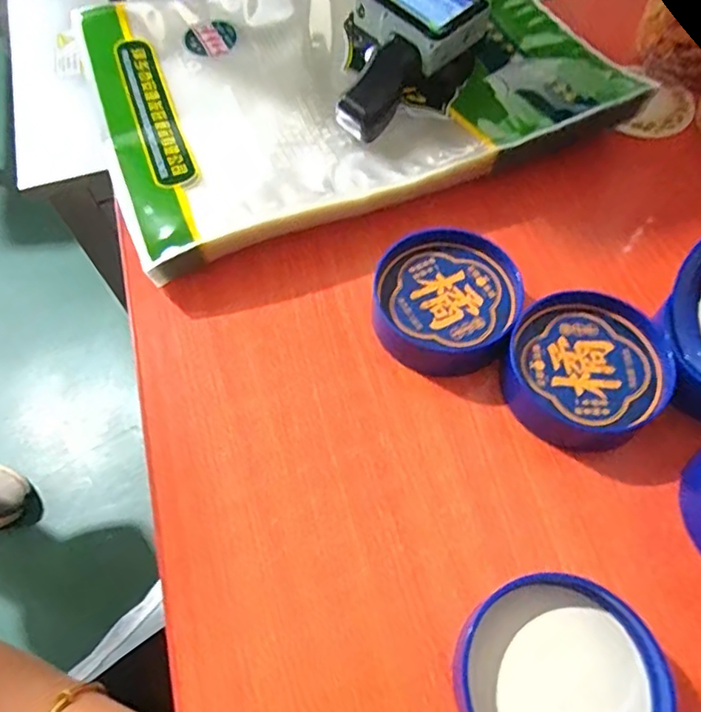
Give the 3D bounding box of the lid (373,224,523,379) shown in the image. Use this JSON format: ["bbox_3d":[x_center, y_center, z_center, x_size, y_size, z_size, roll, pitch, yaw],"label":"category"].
[{"bbox_3d":[0.064,-0.038,0.384,0.089,0.027,0.100,33,67,17],"label":"lid"}]

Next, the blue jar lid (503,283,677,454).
[{"bbox_3d":[0.144,0.005,0.361,0.088,0.028,0.099,28,66,15],"label":"blue jar lid"}]

